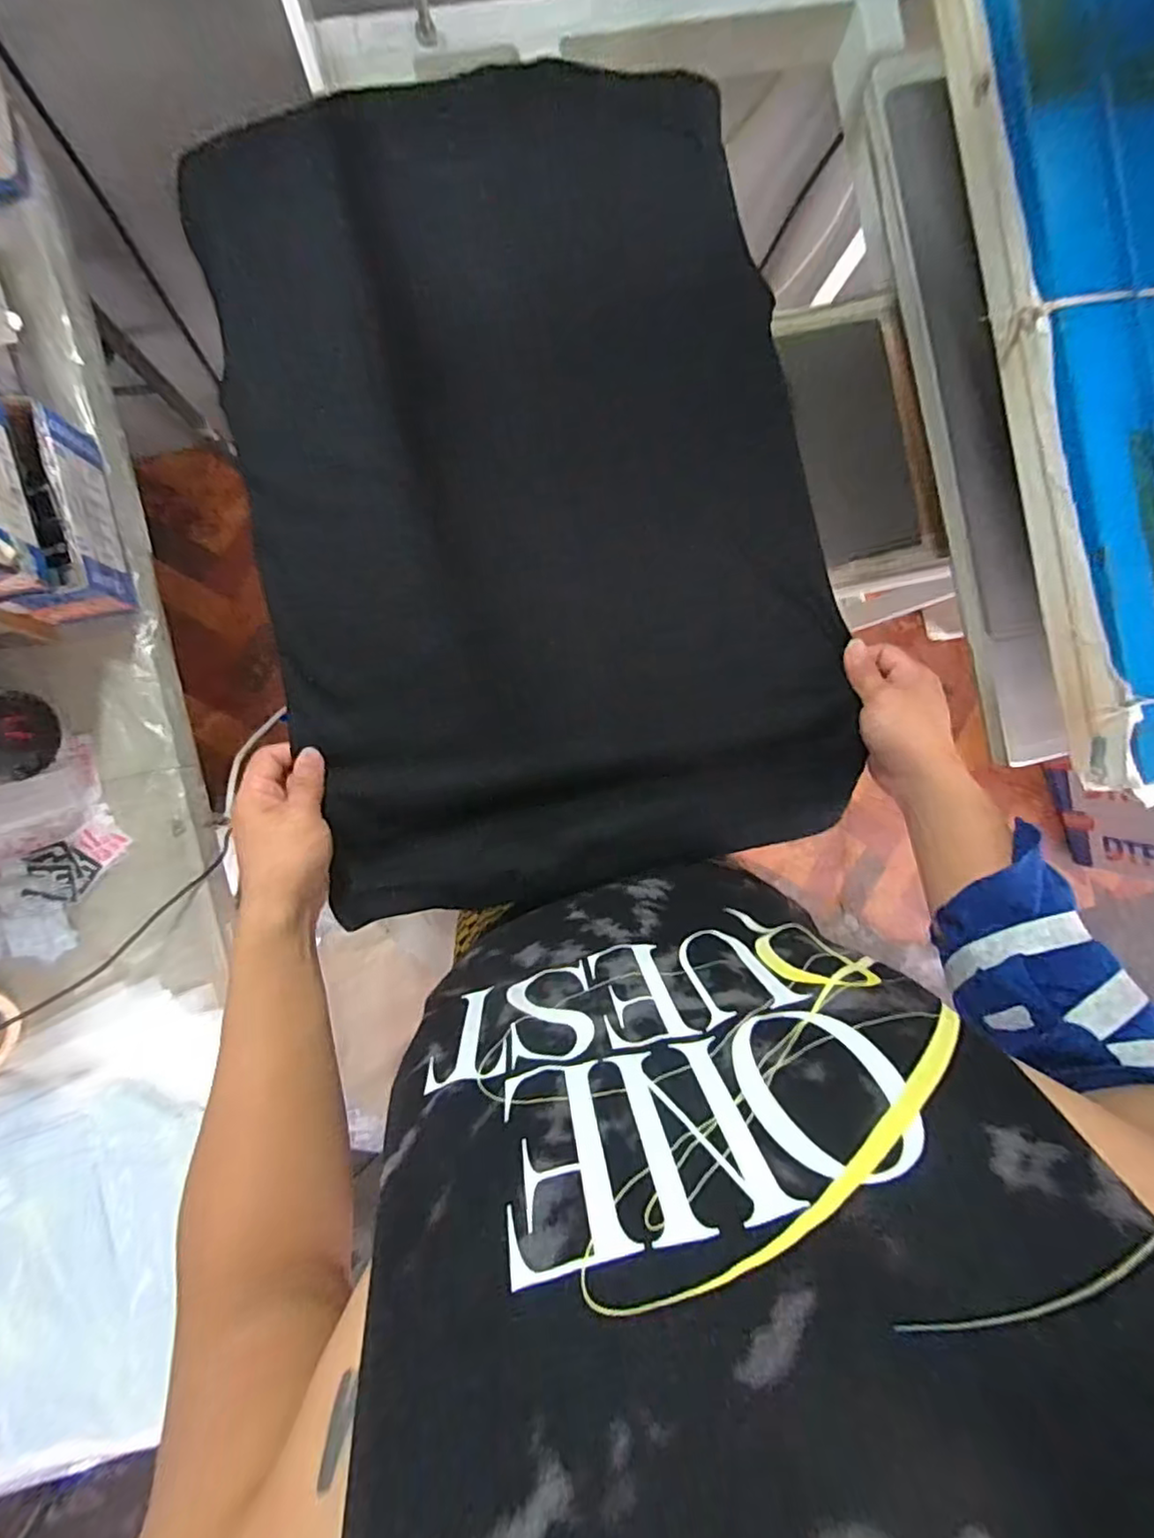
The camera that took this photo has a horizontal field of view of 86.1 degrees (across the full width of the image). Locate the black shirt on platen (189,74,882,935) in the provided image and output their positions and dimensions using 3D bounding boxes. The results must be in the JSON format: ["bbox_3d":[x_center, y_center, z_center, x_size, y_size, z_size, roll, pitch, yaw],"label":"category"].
[{"bbox_3d":[-0.031,-0.212,0.477,0.416,0.043,0.610,-11,92,-5],"label":"black shirt on platen"}]

